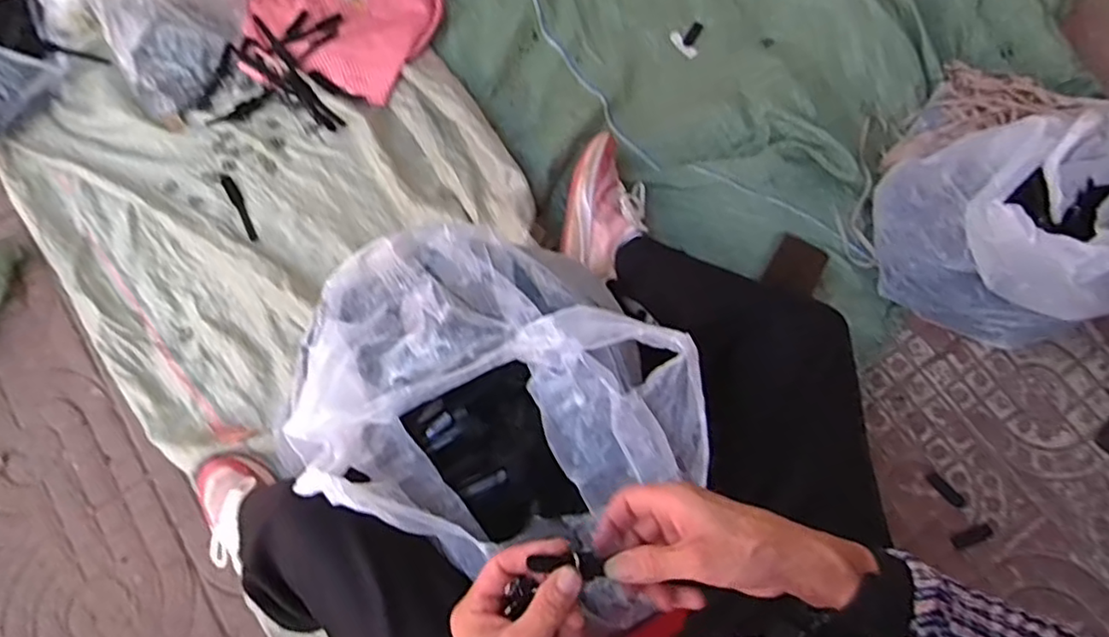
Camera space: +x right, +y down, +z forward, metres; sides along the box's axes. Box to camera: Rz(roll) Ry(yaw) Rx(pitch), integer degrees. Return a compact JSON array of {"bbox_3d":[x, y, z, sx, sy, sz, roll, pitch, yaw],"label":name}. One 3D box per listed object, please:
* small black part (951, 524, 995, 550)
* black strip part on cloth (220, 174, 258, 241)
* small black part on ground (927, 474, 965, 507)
[{"bbox_3d":[0.585,0.306,0.900,0.061,0.006,0.021,-20,74,-7],"label":"small black part"},{"bbox_3d":[-0.497,-0.177,1.016,0.019,0.006,0.132,-31,76,-10],"label":"black strip part on cloth"},{"bbox_3d":[0.558,0.245,0.916,0.020,0.004,0.060,-43,78,-13],"label":"small black part on ground"}]

